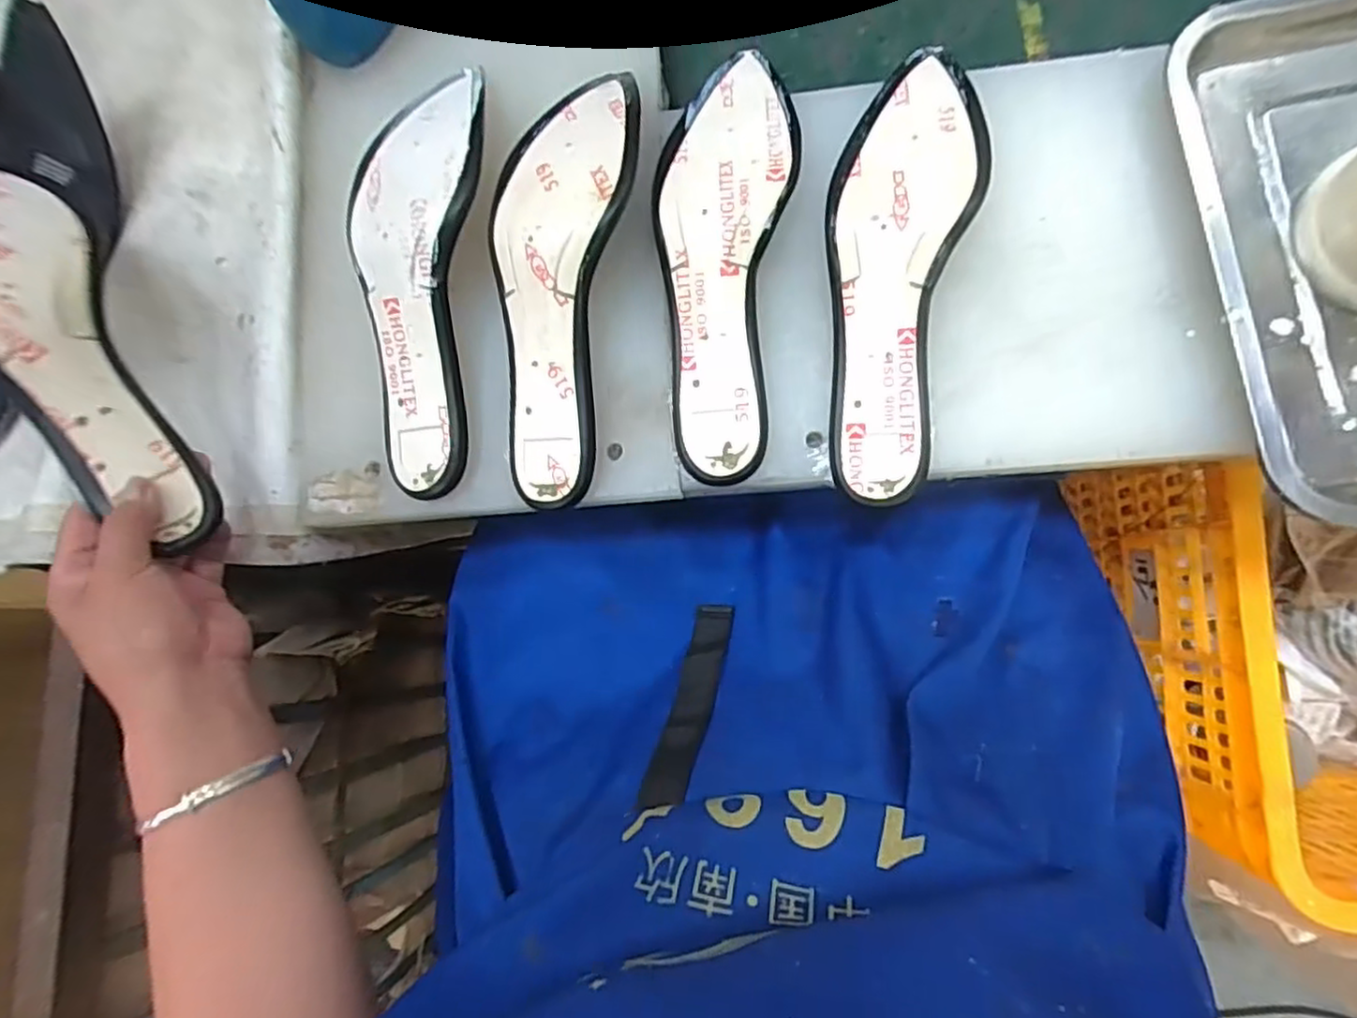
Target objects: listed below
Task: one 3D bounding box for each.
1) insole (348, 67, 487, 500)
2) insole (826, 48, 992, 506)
[{"bbox_3d":[-0.156,-0.144,0.412,0.077,0.040,0.266,6,86,8],"label":"insole"},{"bbox_3d":[0.120,-0.139,0.388,0.076,0.030,0.263,11,86,9],"label":"insole"}]

